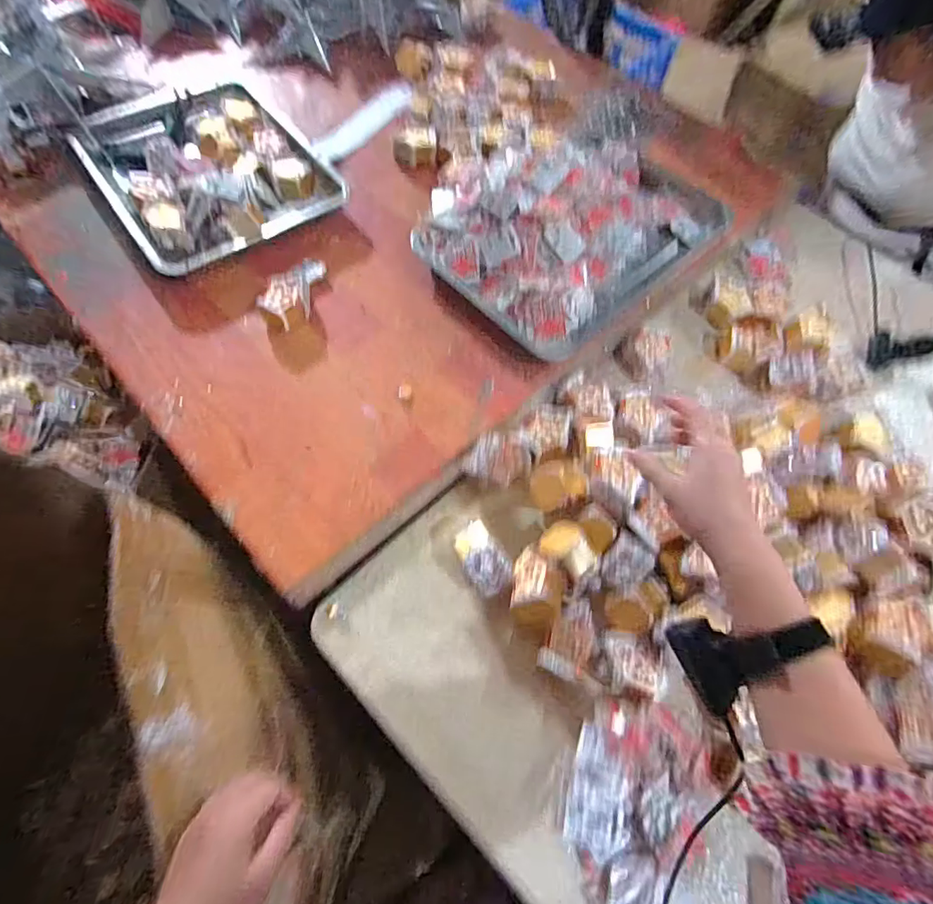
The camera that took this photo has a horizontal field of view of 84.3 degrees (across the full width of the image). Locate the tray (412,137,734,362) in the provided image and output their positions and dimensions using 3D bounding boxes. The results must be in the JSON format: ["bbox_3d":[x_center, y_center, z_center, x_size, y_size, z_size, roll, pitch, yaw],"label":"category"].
[{"bbox_3d":[0.182,-0.395,0.866,0.488,0.096,0.351,-38,72,-19],"label":"tray"}]

